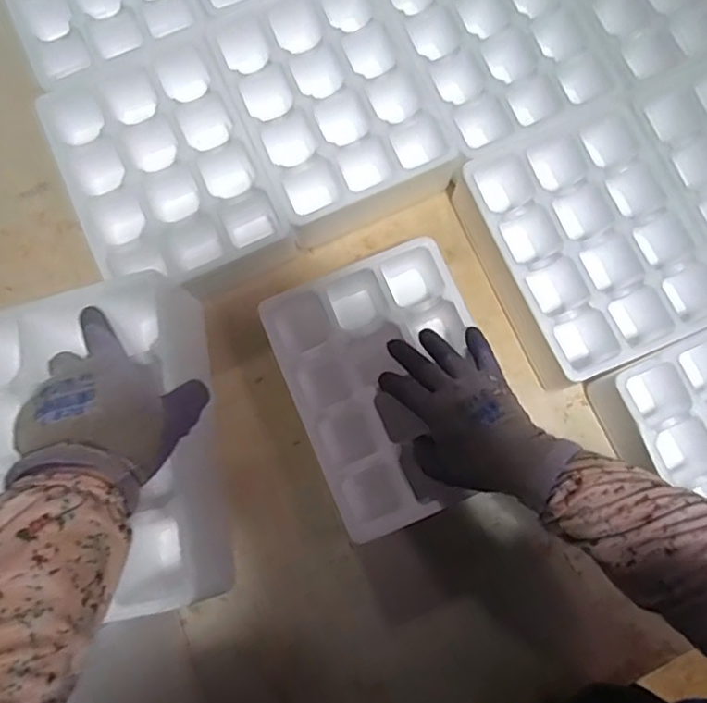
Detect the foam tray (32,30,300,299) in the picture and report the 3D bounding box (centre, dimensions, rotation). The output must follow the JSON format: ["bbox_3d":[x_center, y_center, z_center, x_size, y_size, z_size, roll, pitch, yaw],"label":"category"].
[{"bbox_3d":[-0.192,-0.183,0.622,0.186,0.039,0.262,-24,81,-4],"label":"foam tray"}]

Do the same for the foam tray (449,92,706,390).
[{"bbox_3d":[0.231,-0.110,0.630,0.201,0.080,0.246,-24,82,-4],"label":"foam tray"}]

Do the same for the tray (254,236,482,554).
[{"bbox_3d":[0.036,0.035,0.608,0.184,0.080,0.246,-22,77,-7],"label":"tray"}]

